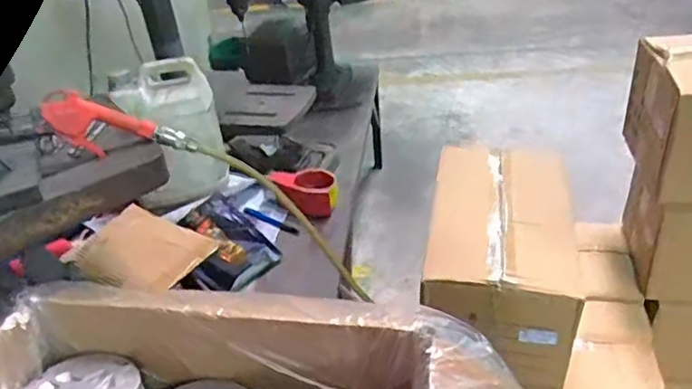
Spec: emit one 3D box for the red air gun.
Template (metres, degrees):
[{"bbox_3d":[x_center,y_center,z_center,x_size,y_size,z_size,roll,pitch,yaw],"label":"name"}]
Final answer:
[{"bbox_3d":[-0.273,-0.081,0.714,0.173,0.063,0.035,12,27,-22],"label":"red air gun"}]

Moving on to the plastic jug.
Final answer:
[{"bbox_3d":[-0.326,-0.118,1.121,0.169,0.272,0.099,-6,33,1],"label":"plastic jug"}]

